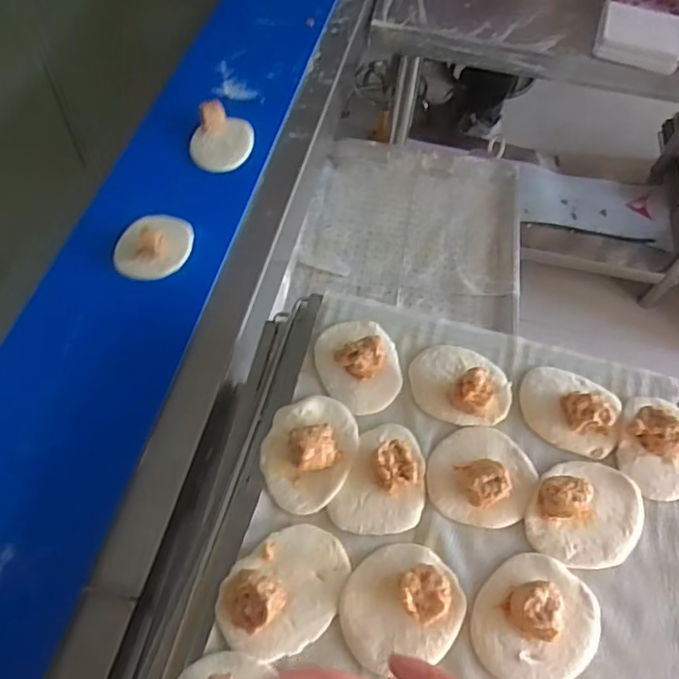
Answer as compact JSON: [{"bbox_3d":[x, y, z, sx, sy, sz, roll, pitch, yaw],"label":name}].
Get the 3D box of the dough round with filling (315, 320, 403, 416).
[{"bbox_3d":[0.020,0.019,0.556,0.078,0.033,0.099,-5,58,-6],"label":"dough round with filling"}]

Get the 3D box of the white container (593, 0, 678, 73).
[{"bbox_3d":[0.577,-0.584,1.108,0.160,0.054,0.149,19,59,9],"label":"white container"}]

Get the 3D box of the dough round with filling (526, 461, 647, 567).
[{"bbox_3d":[0.215,0.144,0.493,0.088,0.031,0.099,28,61,14],"label":"dough round with filling"}]

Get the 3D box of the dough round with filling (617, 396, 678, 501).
[{"bbox_3d":[0.298,0.093,0.525,0.071,0.034,0.096,16,58,6],"label":"dough round with filling"}]

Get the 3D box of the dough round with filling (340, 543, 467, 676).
[{"bbox_3d":[0.050,0.200,0.445,0.096,0.034,0.084,-9,59,-9],"label":"dough round with filling"}]

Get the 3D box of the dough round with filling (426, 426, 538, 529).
[{"bbox_3d":[0.127,0.115,0.507,0.091,0.029,0.088,1,58,-2],"label":"dough round with filling"}]

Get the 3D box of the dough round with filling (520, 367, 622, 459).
[{"bbox_3d":[0.220,0.059,0.540,0.091,0.035,0.079,20,59,9],"label":"dough round with filling"}]

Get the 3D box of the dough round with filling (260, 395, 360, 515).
[{"bbox_3d":[-0.027,0.092,0.503,0.079,0.040,0.104,16,59,7],"label":"dough round with filling"}]

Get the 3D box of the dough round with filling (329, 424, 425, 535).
[{"bbox_3d":[0.043,0.118,0.499,0.071,0.030,0.101,21,59,10],"label":"dough round with filling"}]

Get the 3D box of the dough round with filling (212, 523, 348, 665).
[{"bbox_3d":[-0.041,0.190,0.444,0.106,0.028,0.079,-37,67,-23],"label":"dough round with filling"}]

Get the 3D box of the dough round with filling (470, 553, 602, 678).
[{"bbox_3d":[0.155,0.216,0.445,0.089,0.033,0.099,40,64,19],"label":"dough round with filling"}]

